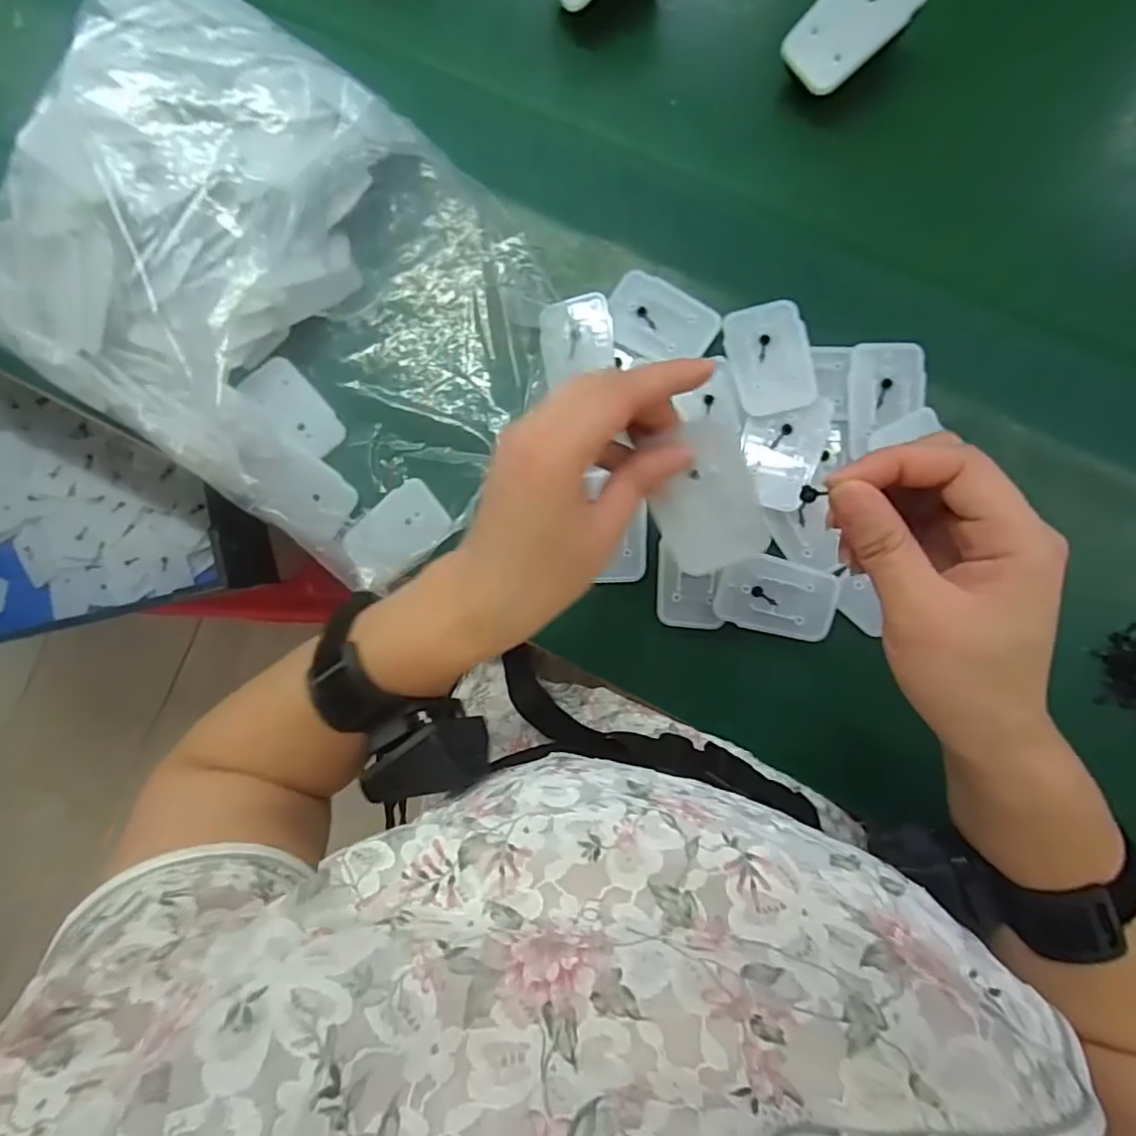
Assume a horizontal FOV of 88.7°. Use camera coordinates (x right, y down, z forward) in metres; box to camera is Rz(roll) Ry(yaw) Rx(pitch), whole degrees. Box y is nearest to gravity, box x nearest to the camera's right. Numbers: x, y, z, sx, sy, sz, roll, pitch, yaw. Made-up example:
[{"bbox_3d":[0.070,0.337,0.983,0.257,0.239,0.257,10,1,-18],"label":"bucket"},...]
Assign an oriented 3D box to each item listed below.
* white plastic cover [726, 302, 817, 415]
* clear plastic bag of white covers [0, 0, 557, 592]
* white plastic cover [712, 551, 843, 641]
[{"bbox_3d":[0.119,-0.124,0.343,0.044,0.009,0.066,-11,88,7],"label":"white plastic cover"},{"bbox_3d":[-0.174,-0.171,0.357,0.312,0.101,0.249,36,94,6],"label":"clear plastic bag of white covers"},{"bbox_3d":[0.126,0.018,0.352,0.067,0.004,0.044,12,91,7],"label":"white plastic cover"}]

